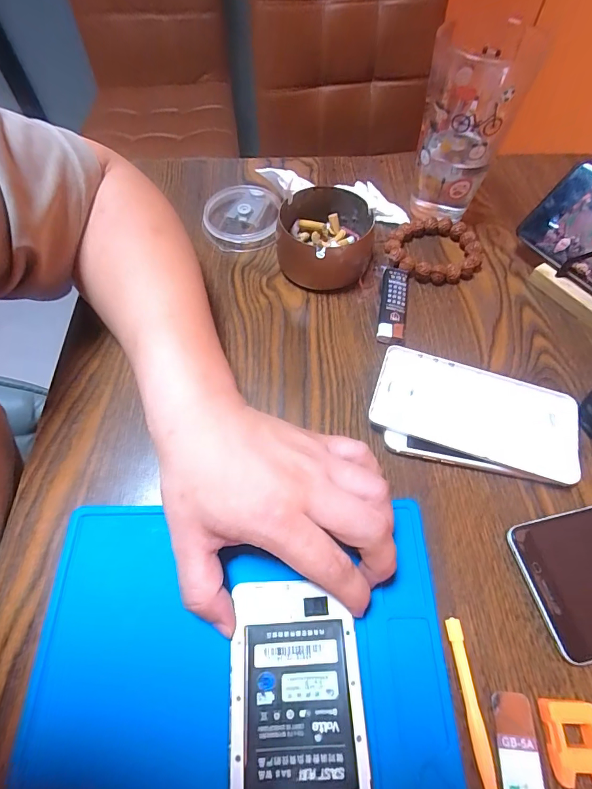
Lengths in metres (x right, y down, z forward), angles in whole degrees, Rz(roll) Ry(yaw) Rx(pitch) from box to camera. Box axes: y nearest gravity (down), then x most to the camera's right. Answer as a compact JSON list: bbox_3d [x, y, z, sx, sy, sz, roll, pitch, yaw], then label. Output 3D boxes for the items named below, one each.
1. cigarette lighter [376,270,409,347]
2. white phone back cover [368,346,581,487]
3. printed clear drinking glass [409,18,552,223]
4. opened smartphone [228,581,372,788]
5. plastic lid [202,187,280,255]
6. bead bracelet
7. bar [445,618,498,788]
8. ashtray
[{"bbox_3d":[0.086,-0.078,0.346,0.023,0.012,0.084,10,61,6],"label":"cigarette lighter"},{"bbox_3d":[0.132,0.014,0.294,0.144,0.014,0.071,17,62,9],"label":"white phone back cover"},{"bbox_3d":[0.142,-0.233,0.350,0.071,0.160,0.067,11,61,6],"label":"printed clear drinking glass"},{"bbox_3d":[0.001,0.174,0.202,0.069,0.006,0.140,-5,60,-3],"label":"opened smartphone"},{"bbox_3d":[-0.055,-0.179,0.400,0.075,0.018,0.078,-1,60,-1],"label":"plastic lid"},{"bbox_3d":[0.133,-0.140,0.380,0.089,0.016,0.077,11,61,6],"label":"bead bracelet"},{"bbox_3d":[0.095,0.169,0.211,0.009,0.007,0.084,-5,60,-3],"label":"bar"},{"bbox_3d":[0.027,-0.142,0.364,0.087,0.046,0.086,0,60,0],"label":"ashtray"}]

